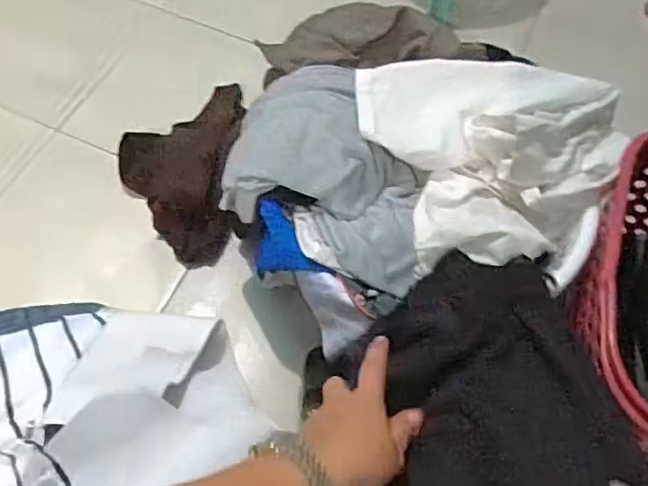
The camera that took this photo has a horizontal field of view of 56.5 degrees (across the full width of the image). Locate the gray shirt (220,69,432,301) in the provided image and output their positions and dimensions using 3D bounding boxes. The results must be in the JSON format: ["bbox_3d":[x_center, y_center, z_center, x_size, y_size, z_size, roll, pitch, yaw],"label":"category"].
[{"bbox_3d":[0.020,-0.091,0.779,0.290,0.083,0.215,30,64,12],"label":"gray shirt"}]

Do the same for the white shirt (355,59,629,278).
[{"bbox_3d":[0.229,-0.123,0.802,0.317,0.115,0.270,-15,64,-11],"label":"white shirt"}]

